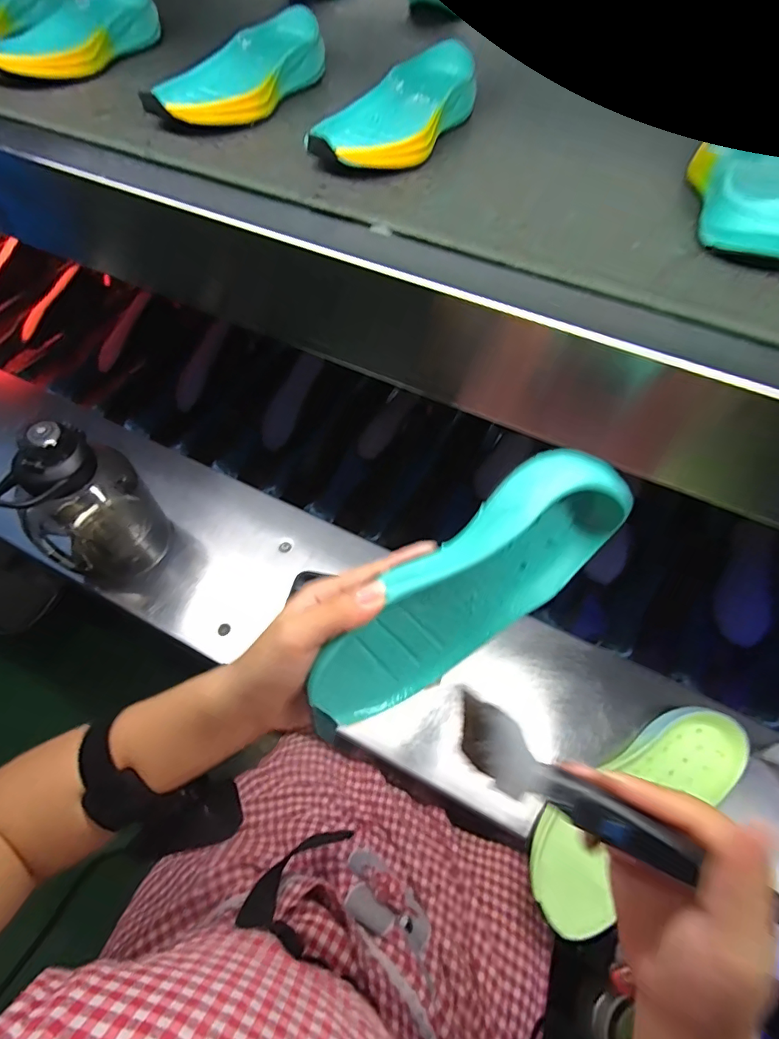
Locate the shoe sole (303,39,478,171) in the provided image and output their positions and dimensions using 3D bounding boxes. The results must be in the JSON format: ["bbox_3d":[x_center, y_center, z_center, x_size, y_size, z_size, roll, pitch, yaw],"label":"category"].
[{"bbox_3d":[0.011,-0.361,0.423,0.081,0.027,0.208,27,65,10],"label":"shoe sole"}]

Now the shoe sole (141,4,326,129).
[{"bbox_3d":[-0.138,-0.437,0.465,0.085,0.031,0.223,22,64,8],"label":"shoe sole"}]

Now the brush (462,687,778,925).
[{"bbox_3d":[0.100,0.131,0.204,0.161,0.016,0.026,28,65,12],"label":"brush"}]

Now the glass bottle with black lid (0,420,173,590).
[{"bbox_3d":[-0.366,-0.011,0.578,0.126,0.209,0.110,-23,67,-14],"label":"glass bottle with black lid"}]

